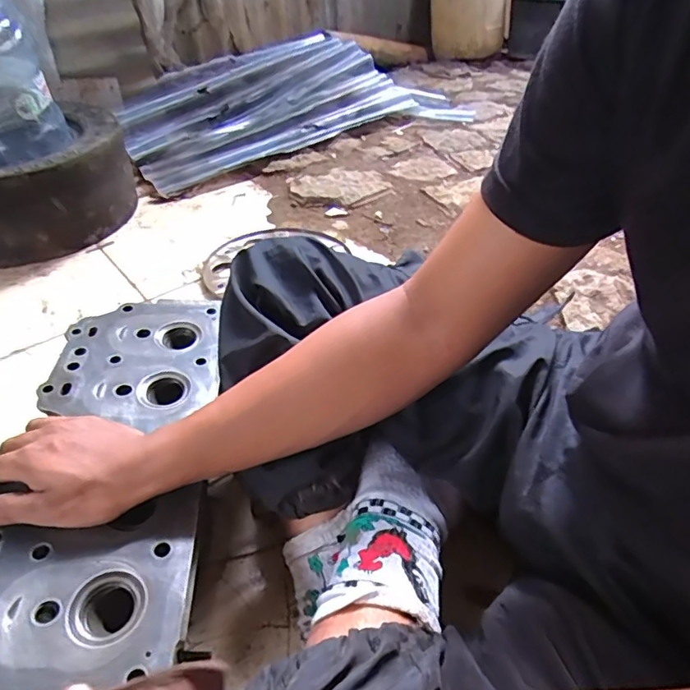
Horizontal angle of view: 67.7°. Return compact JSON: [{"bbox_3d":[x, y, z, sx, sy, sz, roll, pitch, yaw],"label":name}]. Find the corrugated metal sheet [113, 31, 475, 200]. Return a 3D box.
[{"bbox_3d":[-0.151,-0.697,1.493,0.961,0.080,0.488,-26,68,-22],"label":"corrugated metal sheet"}]

